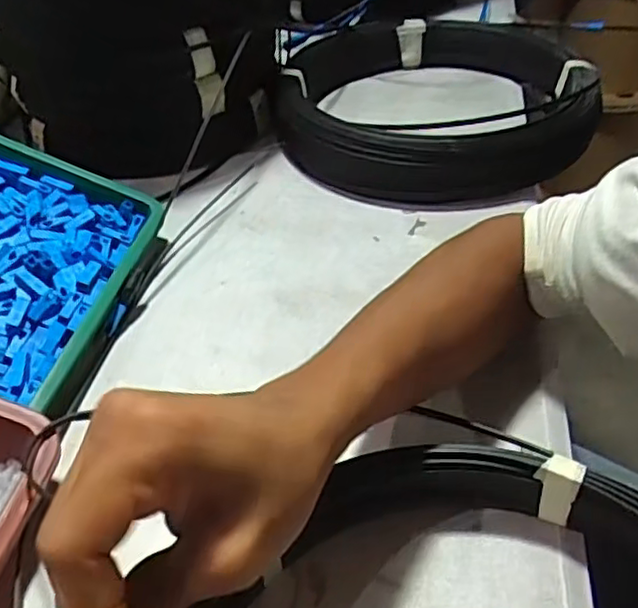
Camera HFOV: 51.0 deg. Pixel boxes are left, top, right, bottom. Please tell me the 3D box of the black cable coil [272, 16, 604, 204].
[{"bbox_3d":[0.104,-0.202,0.671,0.290,0.065,0.311,-3,42,1],"label":"black cable coil"}]

